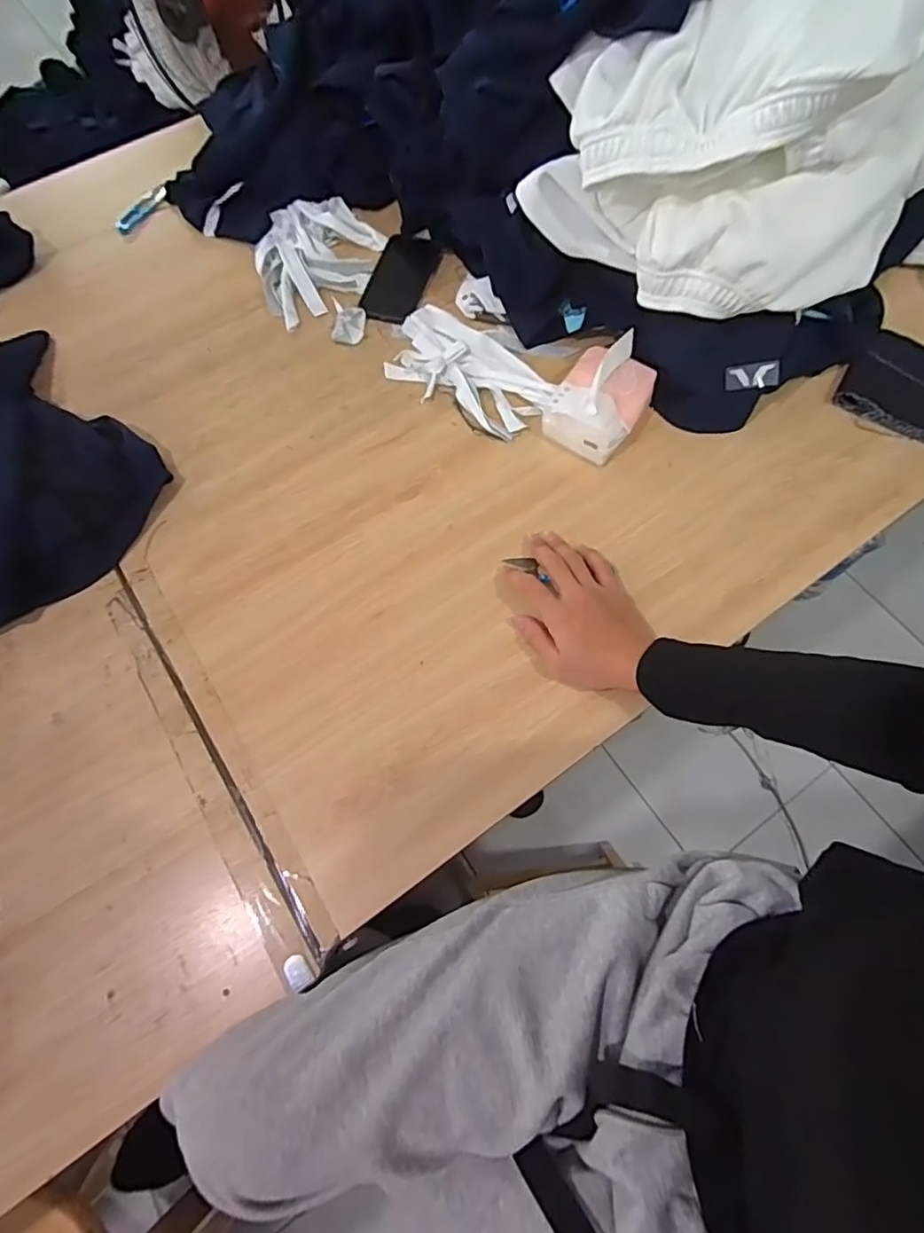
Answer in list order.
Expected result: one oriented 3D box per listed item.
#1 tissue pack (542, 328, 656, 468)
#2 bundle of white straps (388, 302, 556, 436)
[{"bbox_3d":[0.168,-0.263,0.689,0.097,0.072,0.127,31,72,14],"label":"tissue pack"},{"bbox_3d":[0.007,-0.318,0.743,0.243,0.018,0.122,38,74,16],"label":"bundle of white straps"}]

